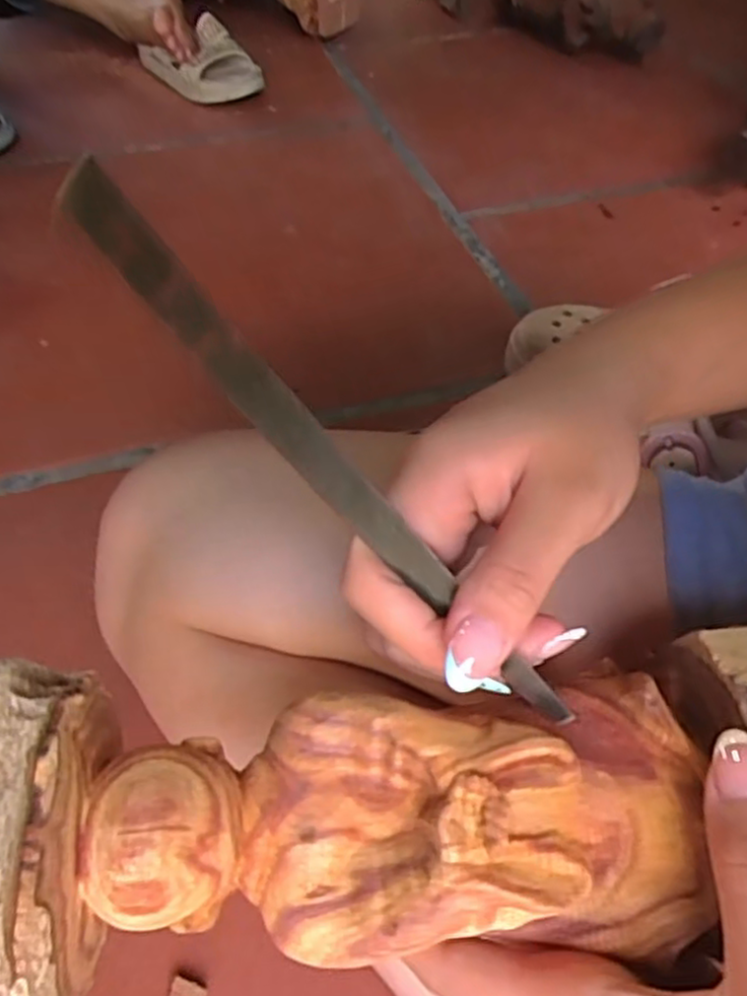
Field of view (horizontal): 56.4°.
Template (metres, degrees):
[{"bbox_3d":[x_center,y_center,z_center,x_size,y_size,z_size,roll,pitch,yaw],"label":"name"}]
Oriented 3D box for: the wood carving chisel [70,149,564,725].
[{"bbox_3d":[-0.013,-0.007,0.186,0.189,0.014,0.004,49,15,-8],"label":"wood carving chisel"}]

